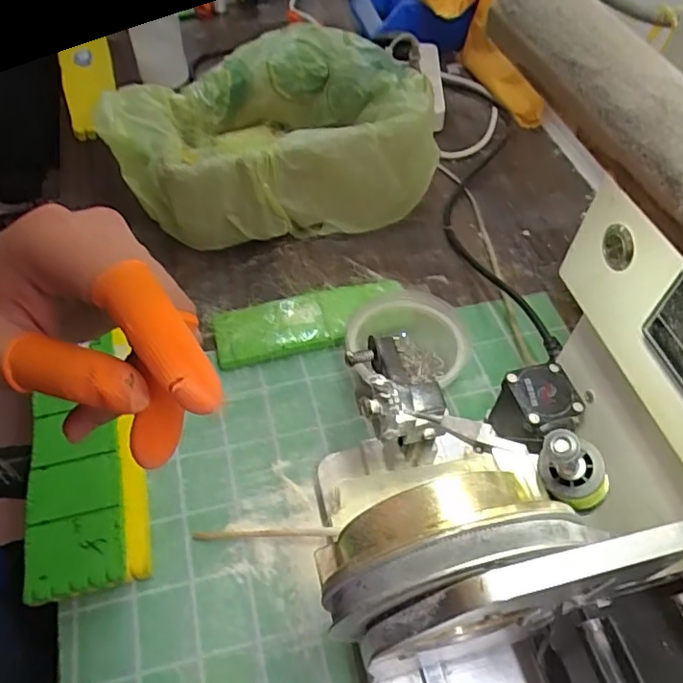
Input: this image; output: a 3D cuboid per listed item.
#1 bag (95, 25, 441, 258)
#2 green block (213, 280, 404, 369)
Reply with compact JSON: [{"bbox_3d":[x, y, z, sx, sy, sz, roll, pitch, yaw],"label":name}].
[{"bbox_3d":[-0.079,-0.219,0.640,0.329,0.119,0.220,-19,57,-15],"label":"bag"},{"bbox_3d":[-0.029,-0.018,0.549,0.182,0.020,0.061,-16,56,-13],"label":"green block"}]

